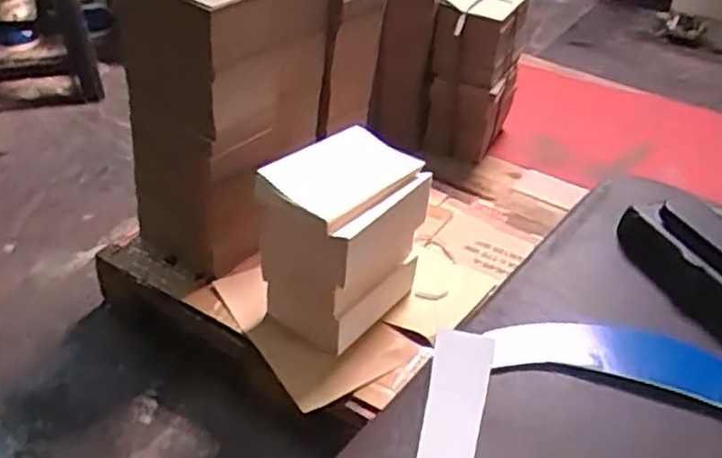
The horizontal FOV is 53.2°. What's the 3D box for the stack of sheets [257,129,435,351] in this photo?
[{"bbox_3d":[-0.030,0.011,1.202,0.190,0.280,0.230,32,47,31],"label":"stack of sheets"}]

